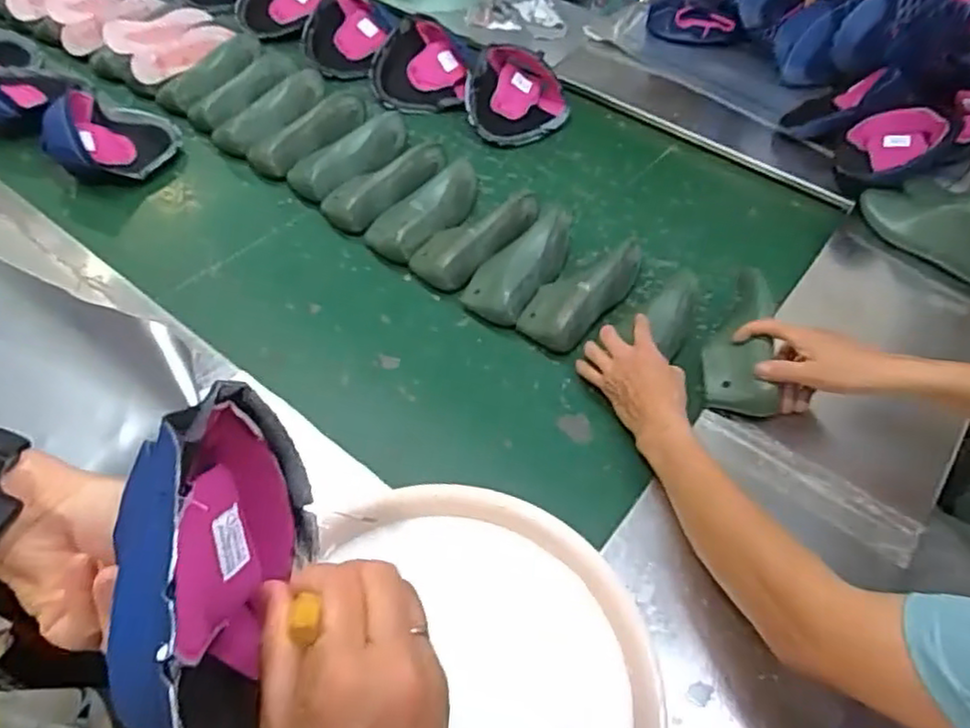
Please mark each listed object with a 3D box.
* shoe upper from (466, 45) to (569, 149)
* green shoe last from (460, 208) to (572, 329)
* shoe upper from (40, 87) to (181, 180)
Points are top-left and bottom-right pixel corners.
[{"bbox_3d":[0.056,-0.446,1.137,0.164,0.074,0.164,8,53,3],"label":"shoe upper"},{"bbox_3d":[0.054,-0.138,0.923,0.087,0.064,0.203,30,57,17],"label":"green shoe last"},{"bbox_3d":[-0.561,-0.344,1.030,0.150,0.077,0.157,2,53,-2],"label":"shoe upper"}]

